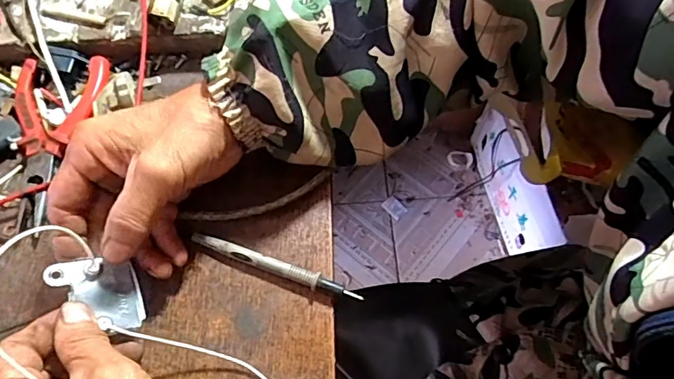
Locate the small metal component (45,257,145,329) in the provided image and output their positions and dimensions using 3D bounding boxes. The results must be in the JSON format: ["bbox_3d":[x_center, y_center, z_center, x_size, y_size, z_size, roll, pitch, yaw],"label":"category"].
[{"bbox_3d":[-0.142,0.062,0.282,0.047,0.005,0.046,-9,73,-32],"label":"small metal component"}]

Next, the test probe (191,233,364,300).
[{"bbox_3d":[-0.042,0.052,0.322,0.121,0.010,0.011,19,70,9],"label":"test probe"}]

